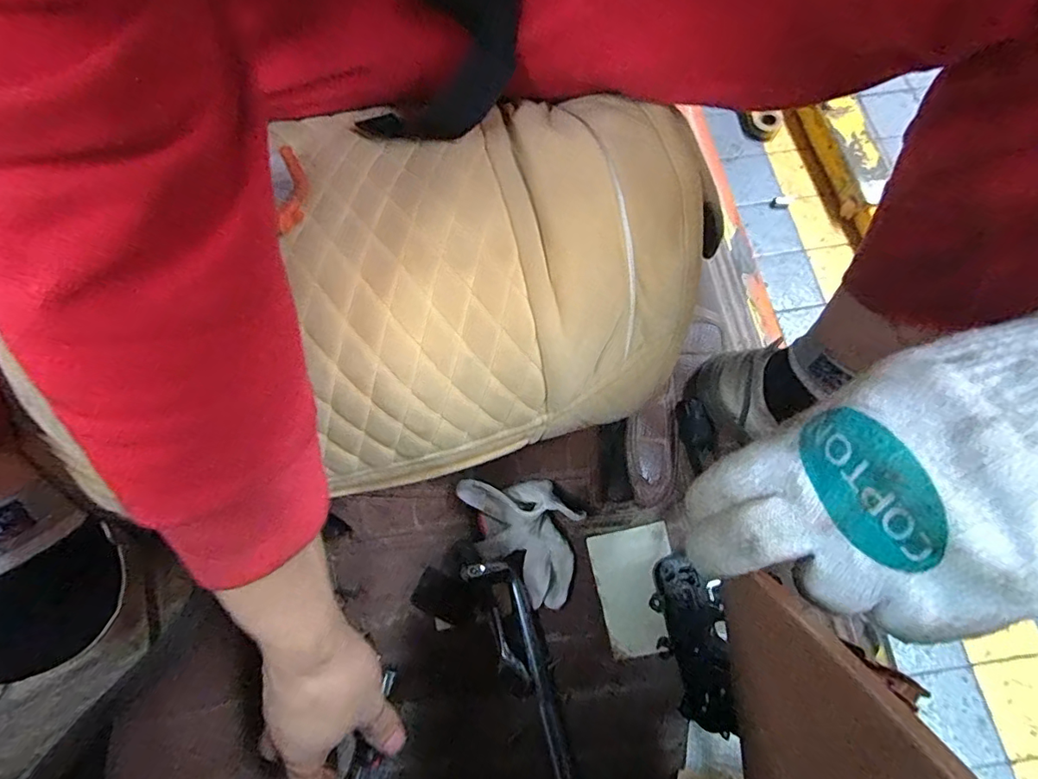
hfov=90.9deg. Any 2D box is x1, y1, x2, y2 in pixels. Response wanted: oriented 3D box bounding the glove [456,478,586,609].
[{"bbox_3d":[0.006,0.134,0.495,0.141,0.067,0.093,42,76,13],"label":"glove"}]

